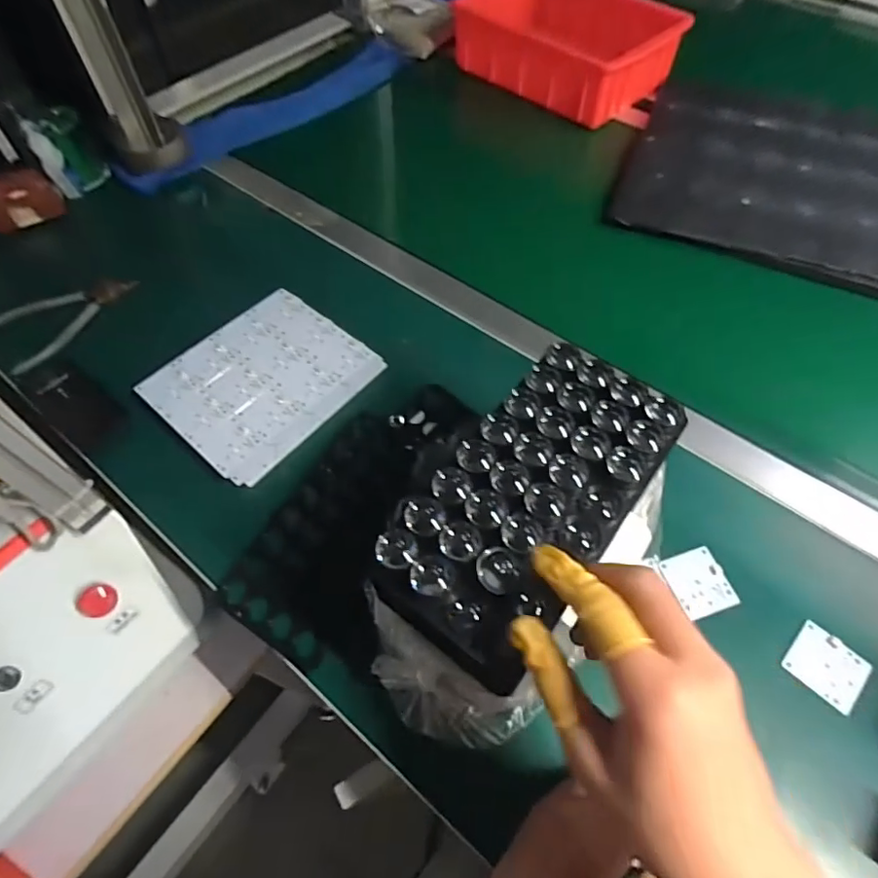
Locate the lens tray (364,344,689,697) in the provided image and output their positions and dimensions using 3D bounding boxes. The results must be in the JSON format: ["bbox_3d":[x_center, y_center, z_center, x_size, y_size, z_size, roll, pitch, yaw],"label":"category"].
[{"bbox_3d":[0.054,0.030,0.310,0.096,0.027,0.193,36,68,21],"label":"lens tray"}]

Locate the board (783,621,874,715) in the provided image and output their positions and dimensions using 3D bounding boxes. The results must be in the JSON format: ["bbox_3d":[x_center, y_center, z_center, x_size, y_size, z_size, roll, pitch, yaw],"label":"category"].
[{"bbox_3d":[0.279,0.163,0.392,0.049,0.006,0.045,38,66,22],"label":"board"}]

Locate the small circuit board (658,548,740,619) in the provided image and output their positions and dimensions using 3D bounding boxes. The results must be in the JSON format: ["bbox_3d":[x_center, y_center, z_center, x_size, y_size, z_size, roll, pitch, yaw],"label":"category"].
[{"bbox_3d":[0.203,0.112,0.427,0.042,0.005,0.047,-18,59,-10],"label":"small circuit board"}]

